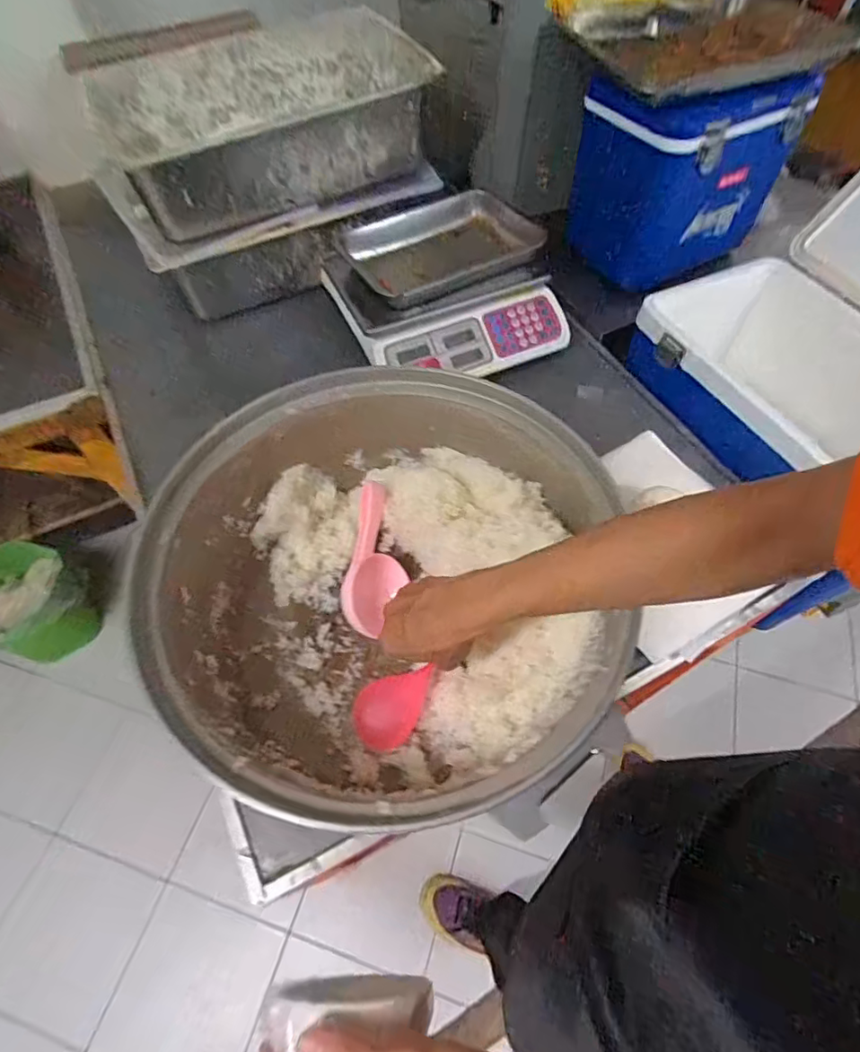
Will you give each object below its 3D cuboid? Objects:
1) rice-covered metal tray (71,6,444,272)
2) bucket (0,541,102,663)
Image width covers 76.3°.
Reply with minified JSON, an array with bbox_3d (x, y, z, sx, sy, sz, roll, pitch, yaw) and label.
[{"bbox_3d":[-0.277,-0.667,0.930,0.518,0.170,0.332,-20,60,-11],"label":"rice-covered metal tray"},{"bbox_3d":[-0.995,0.188,1.371,0.202,0.245,0.242,15,60,10],"label":"bucket"}]

